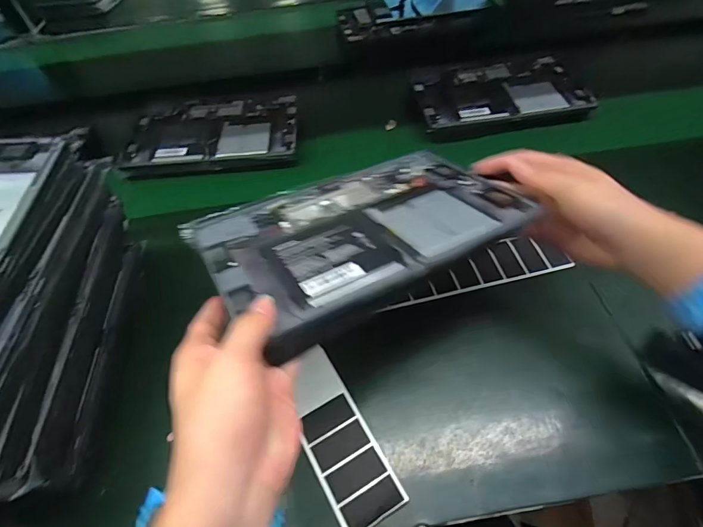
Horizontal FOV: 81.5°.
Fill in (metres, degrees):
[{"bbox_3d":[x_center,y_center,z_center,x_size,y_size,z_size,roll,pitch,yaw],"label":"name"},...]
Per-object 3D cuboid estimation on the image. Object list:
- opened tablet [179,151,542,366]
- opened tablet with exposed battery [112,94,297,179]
[{"bbox_3d":[0.008,-0.034,0.348,0.252,0.011,0.180,-26,41,-22],"label":"opened tablet"},{"bbox_3d":[-0.208,-0.197,0.621,0.250,0.020,0.156,-4,53,1],"label":"opened tablet with exposed battery"}]

